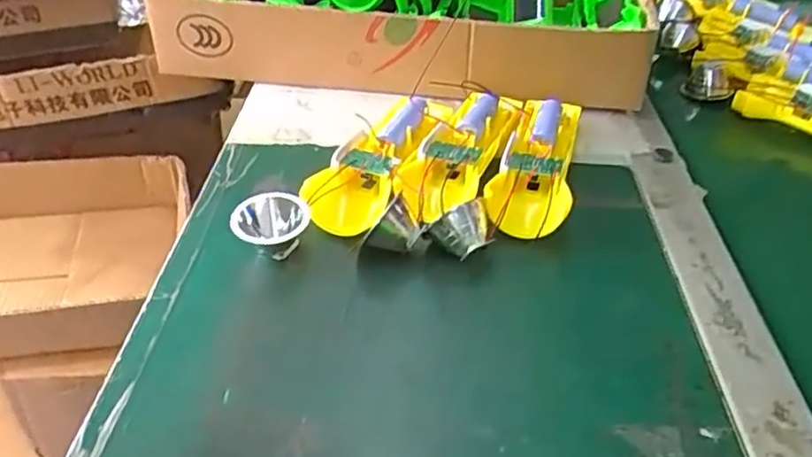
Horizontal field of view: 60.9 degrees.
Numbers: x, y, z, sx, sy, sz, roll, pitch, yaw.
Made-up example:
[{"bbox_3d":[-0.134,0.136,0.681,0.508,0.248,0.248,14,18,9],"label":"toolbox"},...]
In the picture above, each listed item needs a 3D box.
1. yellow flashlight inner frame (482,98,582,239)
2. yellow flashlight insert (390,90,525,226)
[{"bbox_3d":[0.090,-0.049,0.475,0.050,0.032,0.161,10,37,10],"label":"yellow flashlight inner frame"},{"bbox_3d":[0.035,-0.050,0.476,0.052,0.033,0.173,13,38,14],"label":"yellow flashlight insert"}]

